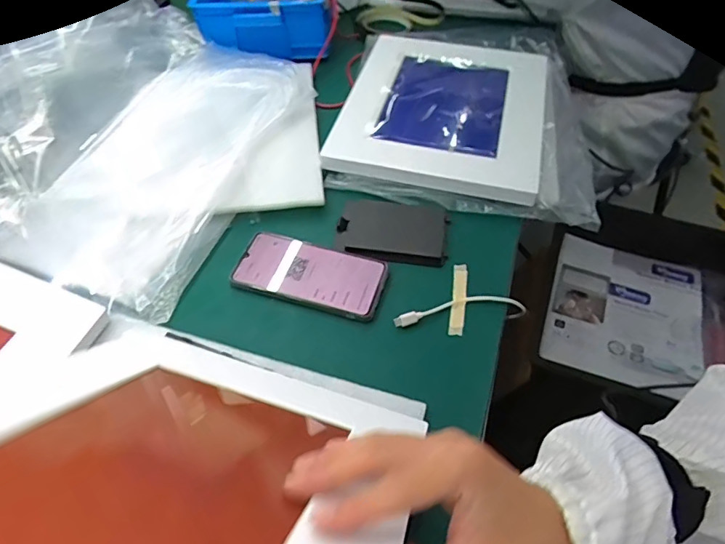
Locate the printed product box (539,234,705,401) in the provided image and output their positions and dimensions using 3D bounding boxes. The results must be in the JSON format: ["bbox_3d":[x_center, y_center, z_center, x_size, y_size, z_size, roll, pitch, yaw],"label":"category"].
[{"bbox_3d":[0.510,0.069,0.946,0.284,0.042,0.345,18,52,14],"label":"printed product box"}]

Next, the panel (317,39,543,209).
[{"bbox_3d":[0.113,-0.223,0.641,0.252,0.045,0.311,13,52,11],"label":"panel"}]

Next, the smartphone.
[{"bbox_3d":[-0.053,0.001,0.492,0.148,0.012,0.071,15,52,13],"label":"smartphone"}]

